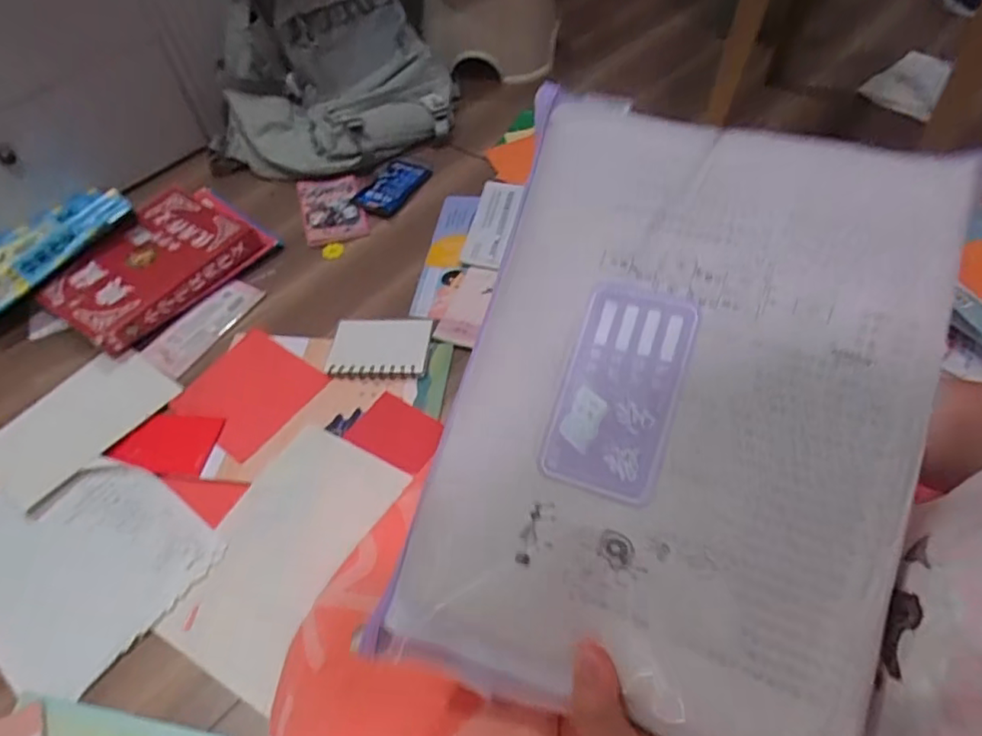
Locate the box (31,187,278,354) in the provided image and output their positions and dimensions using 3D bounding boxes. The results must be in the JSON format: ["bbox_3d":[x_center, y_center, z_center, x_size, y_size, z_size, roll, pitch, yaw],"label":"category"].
[{"bbox_3d":[-0.488,-0.159,0.874,0.218,0.057,0.282,35,63,27],"label":"box"}]

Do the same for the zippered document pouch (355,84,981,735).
[{"bbox_3d":[0.082,0.015,0.285,0.208,0.028,0.309,15,81,19],"label":"zippered document pouch"}]

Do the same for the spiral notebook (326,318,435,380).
[{"bbox_3d":[-0.144,-0.025,0.765,0.126,0.016,0.094,-1,53,5],"label":"spiral notebook"}]

